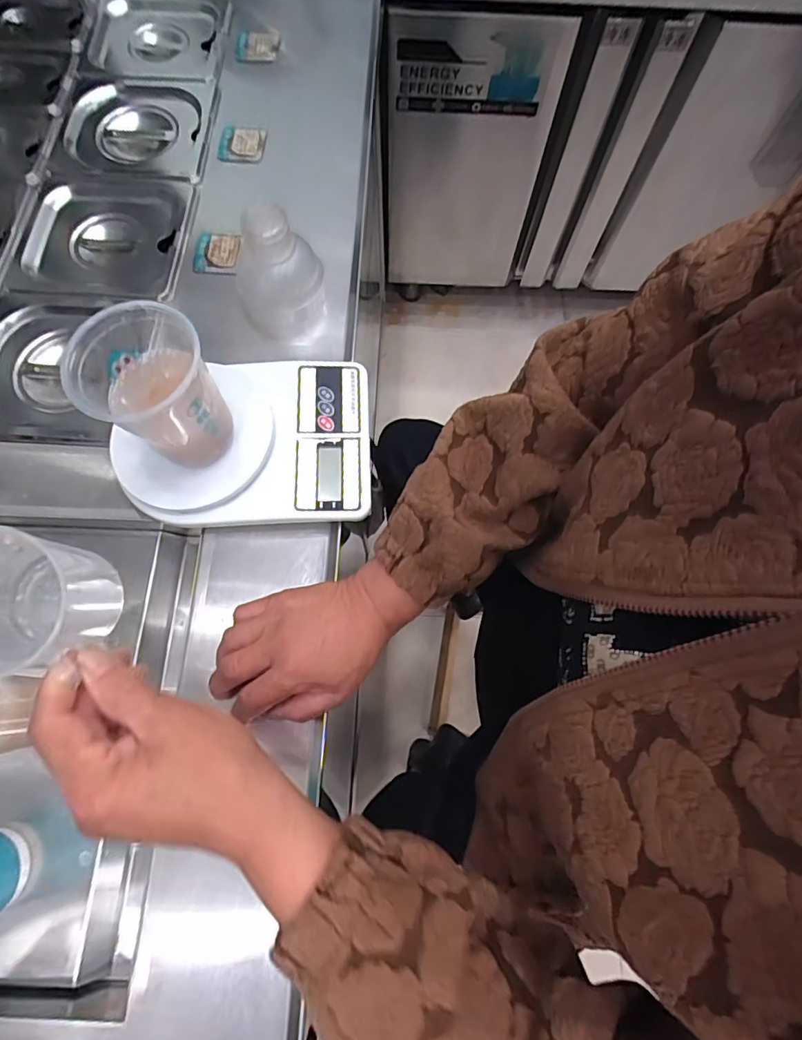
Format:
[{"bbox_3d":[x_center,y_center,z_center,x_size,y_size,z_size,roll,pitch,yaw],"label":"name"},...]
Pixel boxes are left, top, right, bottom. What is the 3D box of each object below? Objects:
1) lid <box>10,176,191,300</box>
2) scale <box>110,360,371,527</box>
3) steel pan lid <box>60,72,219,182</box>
[{"bbox_3d":[-0.329,-0.314,0.558,0.172,0.029,0.172,4,72,0],"label":"lid"},{"bbox_3d":[-0.131,-0.070,0.436,0.204,0.027,0.150,-4,72,-2],"label":"scale"},{"bbox_3d":[-0.311,-0.468,0.602,0.179,0.031,0.166,7,72,1],"label":"steel pan lid"}]

